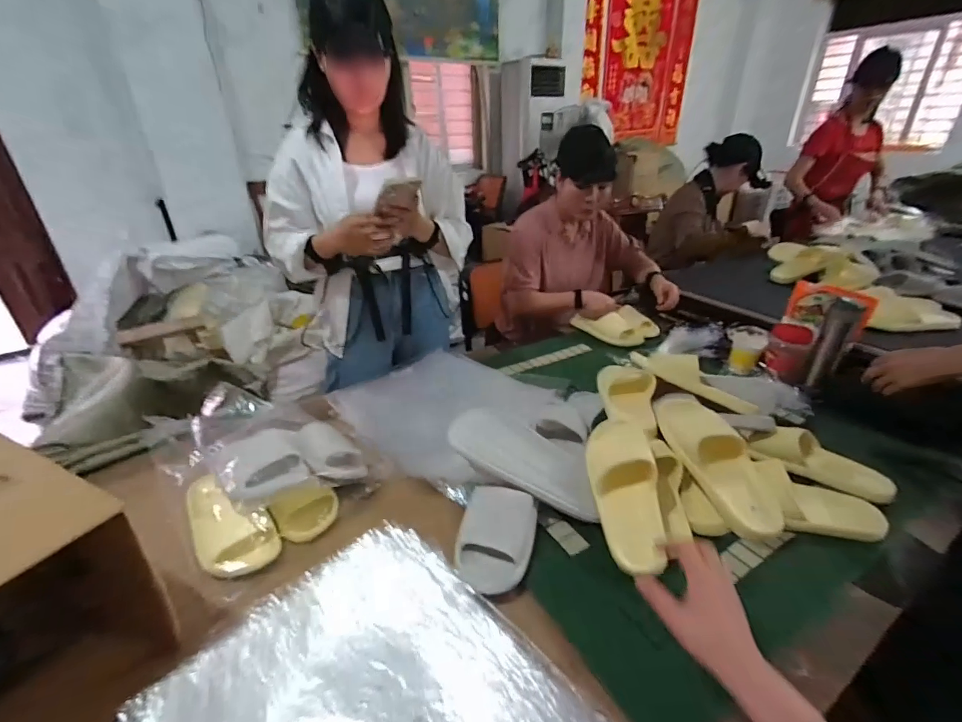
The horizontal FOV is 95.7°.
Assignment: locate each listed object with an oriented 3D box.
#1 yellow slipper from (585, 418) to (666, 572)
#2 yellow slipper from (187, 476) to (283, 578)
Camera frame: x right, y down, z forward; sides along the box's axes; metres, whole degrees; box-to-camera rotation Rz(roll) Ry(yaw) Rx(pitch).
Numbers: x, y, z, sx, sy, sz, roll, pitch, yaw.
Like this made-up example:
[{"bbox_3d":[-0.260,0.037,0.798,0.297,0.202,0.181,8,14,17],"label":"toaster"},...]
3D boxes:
[{"bbox_3d":[0.223,0.201,0.667,0.096,0.075,0.219,-1,60,1],"label":"yellow slipper"},{"bbox_3d":[-0.418,0.255,0.710,0.107,0.056,0.216,-25,36,-36],"label":"yellow slipper"}]

